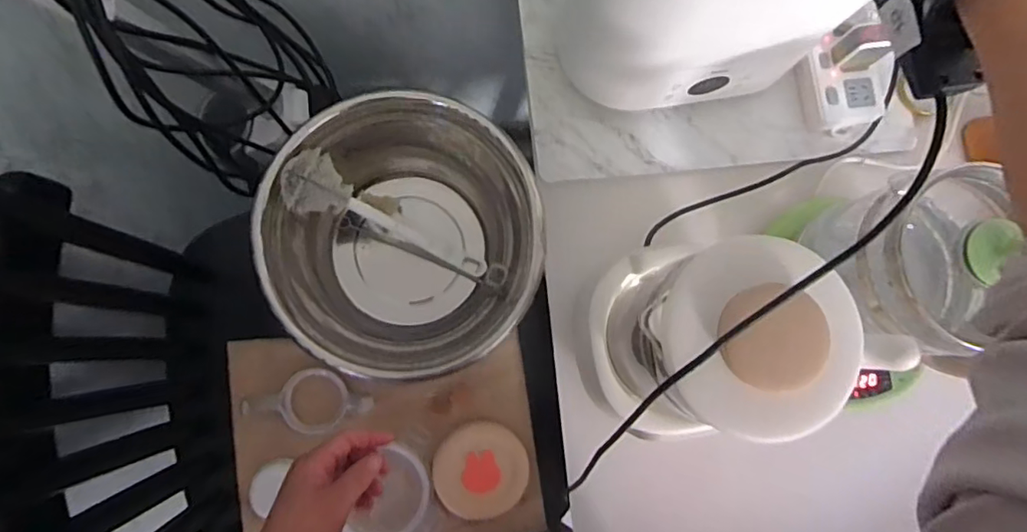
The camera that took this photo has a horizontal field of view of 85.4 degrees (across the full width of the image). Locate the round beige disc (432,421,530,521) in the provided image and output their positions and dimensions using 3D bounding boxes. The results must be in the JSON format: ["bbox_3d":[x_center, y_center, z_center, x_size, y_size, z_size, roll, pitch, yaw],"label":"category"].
[{"bbox_3d":[-0.035,0.220,0.600,0.097,0.022,0.097,6,85,1],"label":"round beige disc"}]

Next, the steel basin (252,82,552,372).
[{"bbox_3d":[-0.106,-0.028,0.572,0.258,0.119,0.265,0,84,-4],"label":"steel basin"}]

